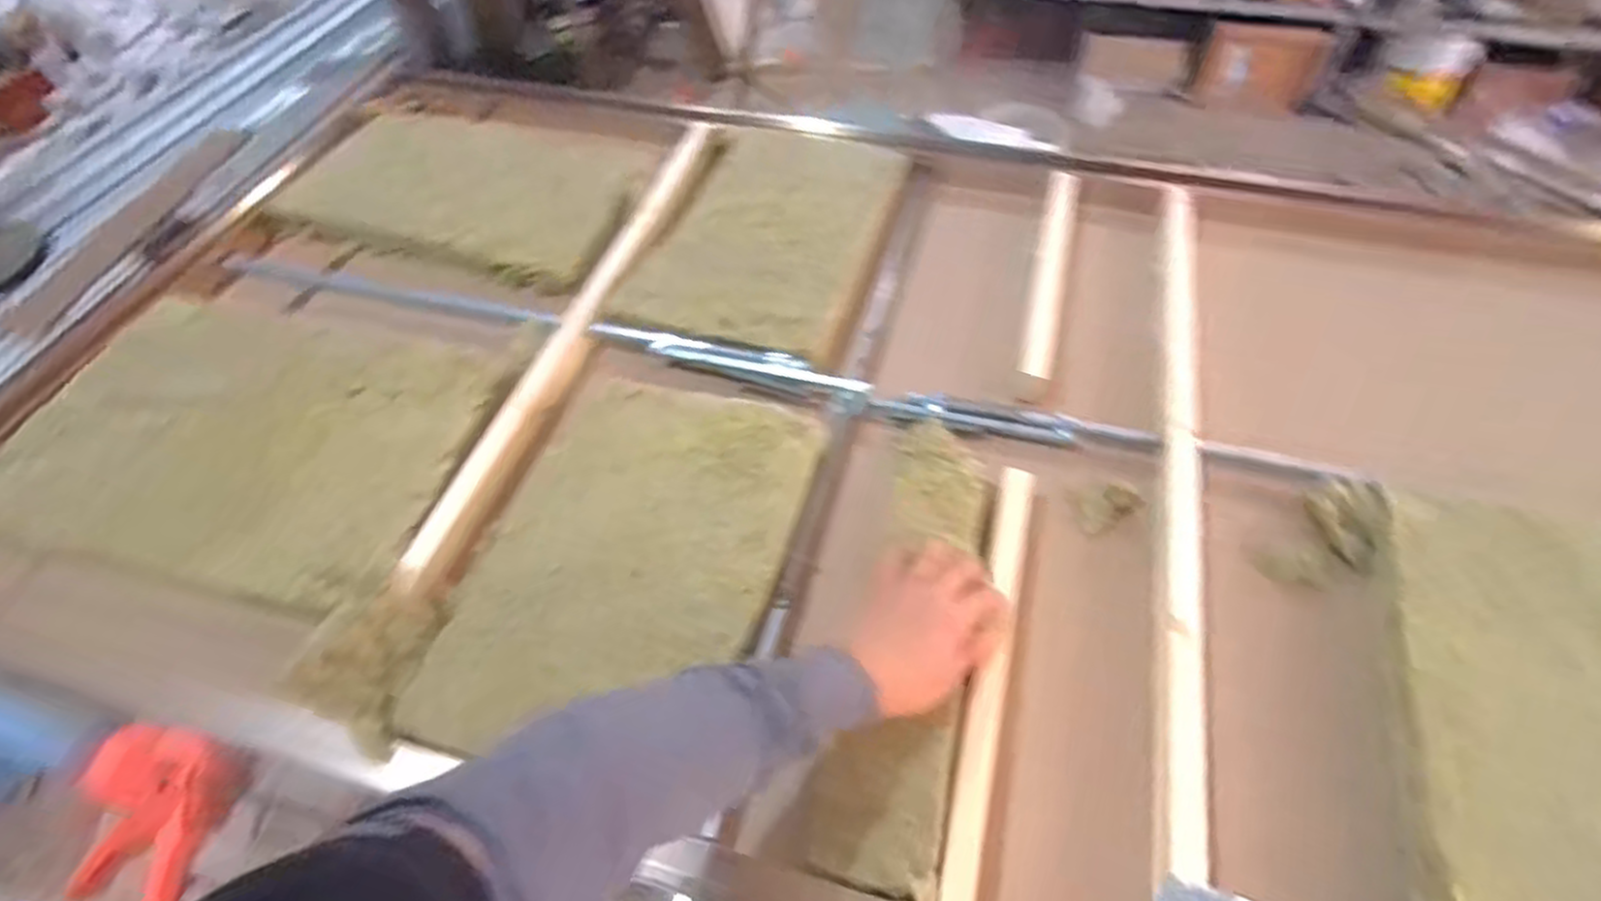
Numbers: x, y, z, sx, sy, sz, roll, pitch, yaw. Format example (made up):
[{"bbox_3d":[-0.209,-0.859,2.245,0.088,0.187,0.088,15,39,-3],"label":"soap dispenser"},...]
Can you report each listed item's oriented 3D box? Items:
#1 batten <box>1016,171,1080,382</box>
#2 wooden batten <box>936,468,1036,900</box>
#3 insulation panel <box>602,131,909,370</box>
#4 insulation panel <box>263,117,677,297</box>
[{"bbox_3d":[0.308,-0.227,0.938,0.037,0.019,0.367,13,54,11],"label":"batten"},{"bbox_3d":[0.159,0.174,0.636,0.029,0.024,0.383,13,54,11],"label":"wooden batten"},{"bbox_3d":[-0.035,-0.291,0.984,0.268,0.047,0.415,14,55,12],"label":"insulation panel"},{"bbox_3d":[-0.458,-0.385,1.068,0.487,0.076,0.298,13,54,11],"label":"insulation panel"}]

